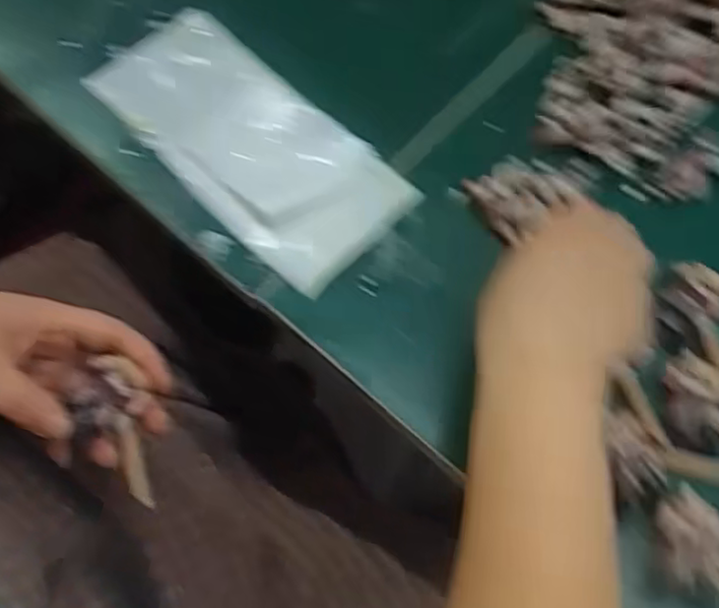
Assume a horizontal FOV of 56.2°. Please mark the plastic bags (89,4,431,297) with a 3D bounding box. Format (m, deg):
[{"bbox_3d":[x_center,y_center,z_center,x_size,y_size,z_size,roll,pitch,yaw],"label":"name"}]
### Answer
[{"bbox_3d":[-0.075,-0.112,0.442,0.225,0.022,0.099,43,72,14],"label":"plastic bags"}]

